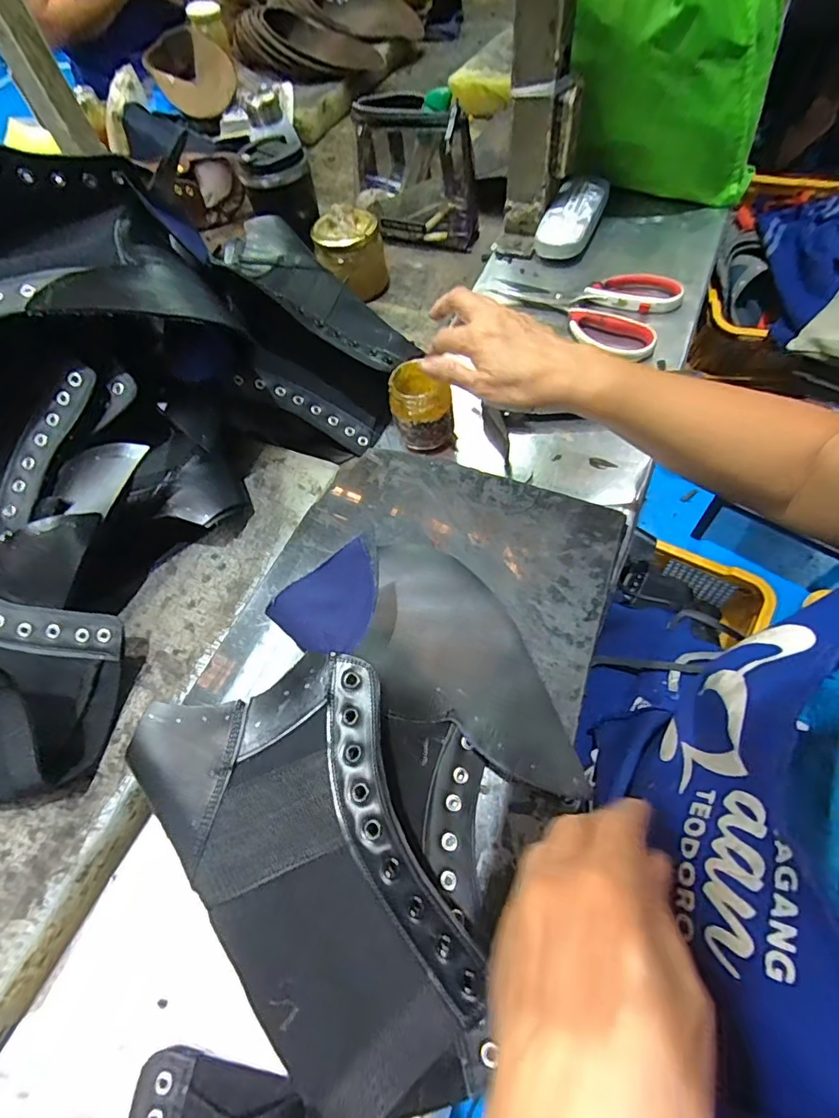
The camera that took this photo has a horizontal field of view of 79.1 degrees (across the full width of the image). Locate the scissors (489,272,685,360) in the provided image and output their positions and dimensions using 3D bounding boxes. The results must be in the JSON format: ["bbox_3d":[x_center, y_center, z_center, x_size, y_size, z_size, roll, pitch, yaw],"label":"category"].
[{"bbox_3d":[0.183,-0.301,0.577,0.202,0.020,0.126,26,67,21],"label":"scissors"}]

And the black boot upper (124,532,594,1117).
[{"bbox_3d":[-0.013,0.125,0.307,0.239,0.086,0.250,-37,62,-13],"label":"black boot upper"}]

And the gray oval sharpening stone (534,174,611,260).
[{"bbox_3d":[0.195,-0.436,0.642,0.063,0.034,0.135,25,77,15],"label":"gray oval sharpening stone"}]

